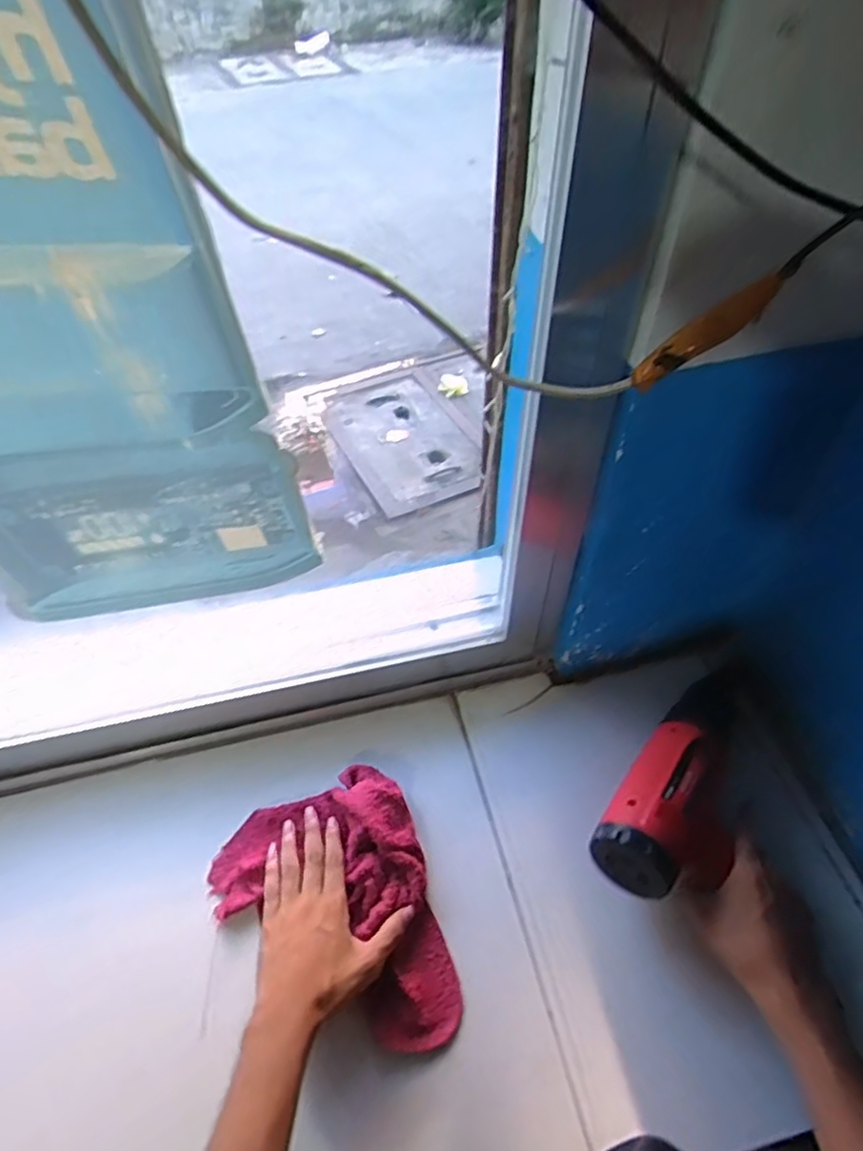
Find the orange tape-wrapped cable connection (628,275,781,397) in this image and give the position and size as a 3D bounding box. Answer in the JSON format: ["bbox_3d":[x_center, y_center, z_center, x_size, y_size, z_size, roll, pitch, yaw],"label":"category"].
[{"bbox_3d":[0.154,-0.136,0.372,0.087,0.018,0.018,-33,45,28],"label":"orange tape-wrapped cable connection"}]

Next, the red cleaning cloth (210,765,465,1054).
[{"bbox_3d":[-0.089,0.290,0.564,0.185,0.039,0.226,-14,52,-10],"label":"red cleaning cloth"}]

